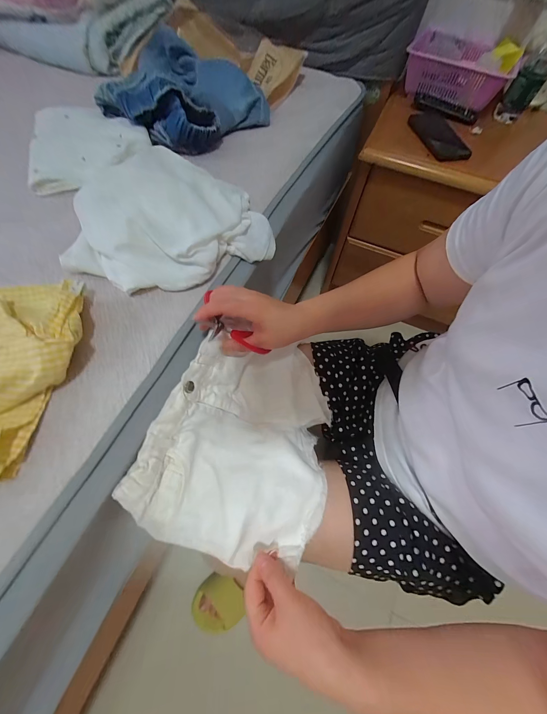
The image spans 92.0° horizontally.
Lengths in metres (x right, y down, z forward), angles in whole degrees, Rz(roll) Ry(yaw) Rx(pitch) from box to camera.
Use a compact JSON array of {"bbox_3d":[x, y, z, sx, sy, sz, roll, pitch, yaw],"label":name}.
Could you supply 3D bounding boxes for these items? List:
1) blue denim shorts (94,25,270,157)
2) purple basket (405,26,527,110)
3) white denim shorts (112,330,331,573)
[{"bbox_3d":[-0.212,-0.568,0.554,0.371,0.066,0.280,41,68,16],"label":"blue denim shorts"},{"bbox_3d":[0.454,-0.723,0.656,0.230,0.077,0.190,14,63,4],"label":"purple basket"},{"bbox_3d":[-0.027,0.096,0.345,0.206,0.109,0.269,18,64,6],"label":"white denim shorts"}]

